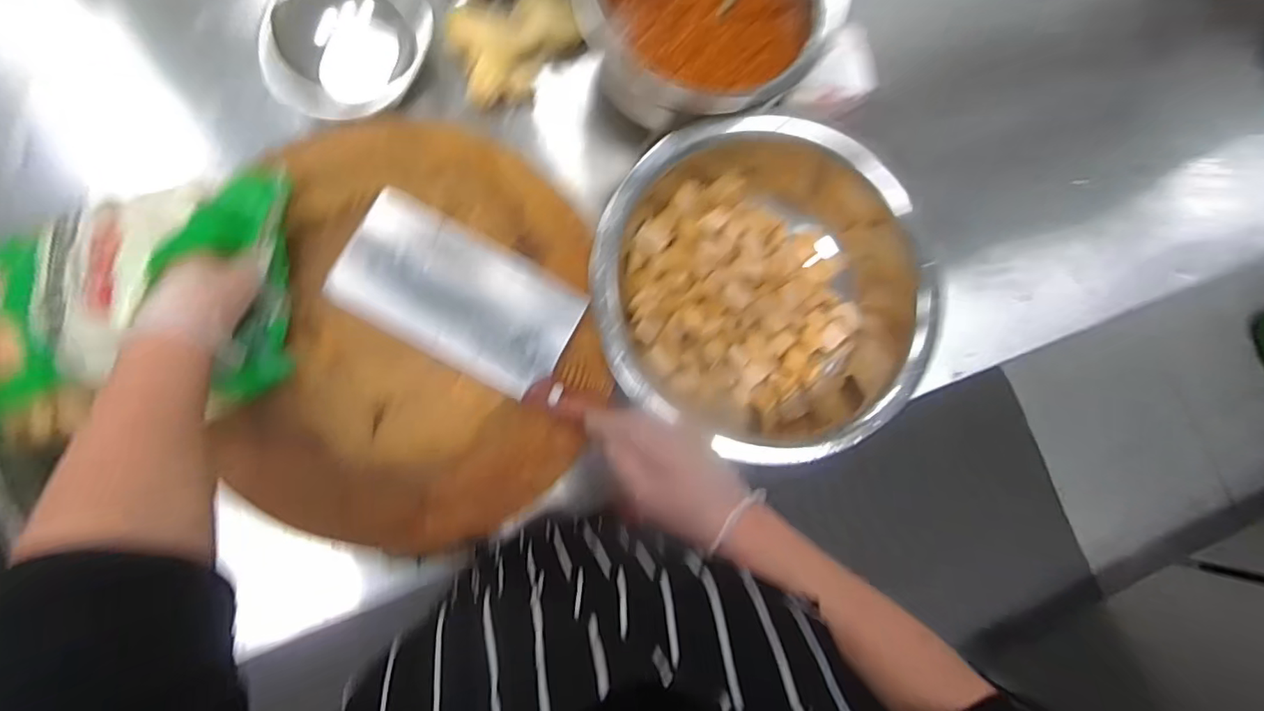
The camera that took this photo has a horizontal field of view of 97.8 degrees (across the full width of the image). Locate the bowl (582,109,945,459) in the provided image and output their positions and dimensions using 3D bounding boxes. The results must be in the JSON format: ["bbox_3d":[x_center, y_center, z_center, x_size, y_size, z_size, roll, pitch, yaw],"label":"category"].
[{"bbox_3d":[0.138,-0.081,0.614,0.364,0.141,0.329,5,83,-7],"label":"bowl"}]

